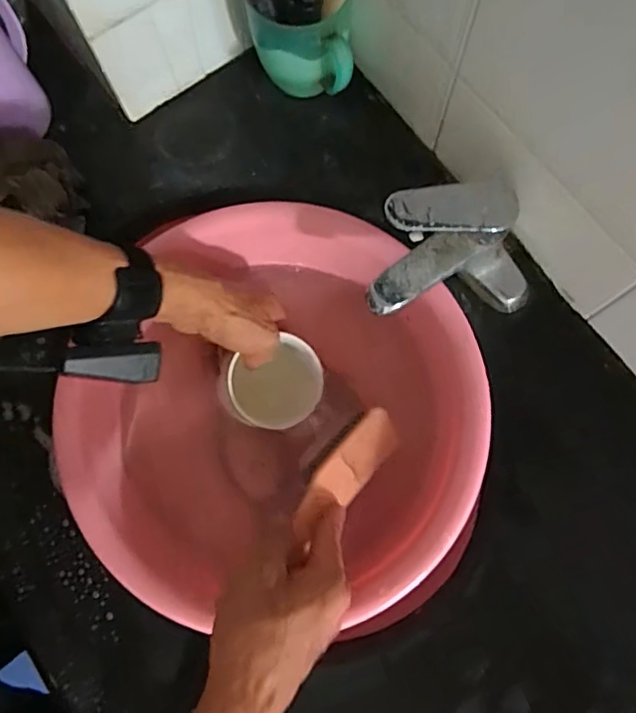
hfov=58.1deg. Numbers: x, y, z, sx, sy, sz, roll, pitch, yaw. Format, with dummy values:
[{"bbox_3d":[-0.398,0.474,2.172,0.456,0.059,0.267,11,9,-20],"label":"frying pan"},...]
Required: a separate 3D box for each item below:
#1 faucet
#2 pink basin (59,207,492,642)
[{"bbox_3d":[0.104,-0.079,0.447,0.135,0.090,0.088,-9,75,-1],"label":"faucet"},{"bbox_3d":[-0.030,0.049,0.513,0.327,0.130,0.324,0,75,1],"label":"pink basin"}]

